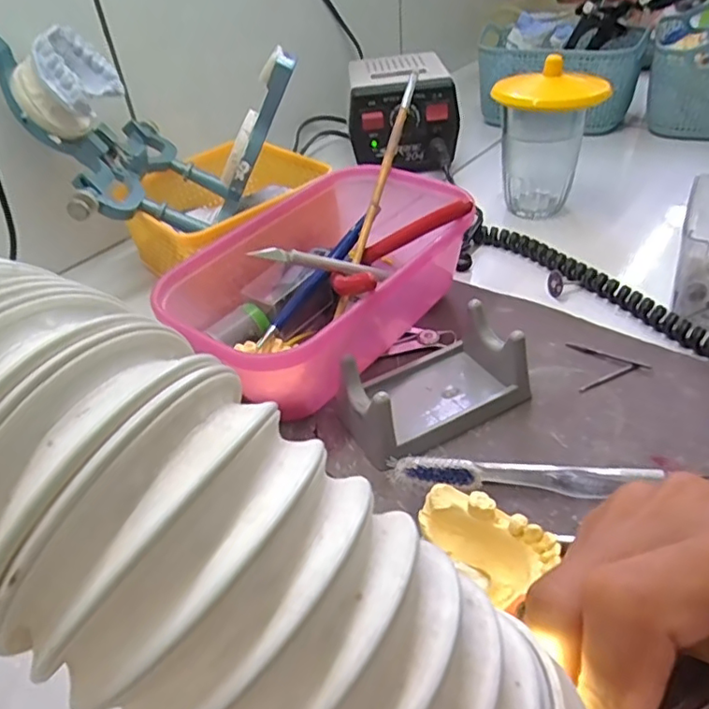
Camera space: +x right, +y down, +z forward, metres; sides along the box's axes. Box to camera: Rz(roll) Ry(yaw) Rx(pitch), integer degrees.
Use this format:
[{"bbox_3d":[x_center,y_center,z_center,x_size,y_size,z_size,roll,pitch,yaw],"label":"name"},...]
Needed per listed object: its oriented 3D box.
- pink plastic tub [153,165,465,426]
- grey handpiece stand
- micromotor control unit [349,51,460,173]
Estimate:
[{"bbox_3d":[-0.022,-0.046,0.368,0.196,0.071,0.144,-34,46,-29],"label":"pink plastic tub"},{"bbox_3d":[0.040,0.014,0.312,0.093,0.040,0.052,-23,42,-19],"label":"grey handpiece stand"},{"bbox_3d":[0.049,-0.242,0.586,0.102,0.077,0.122,-3,39,6],"label":"micromotor control unit"}]

